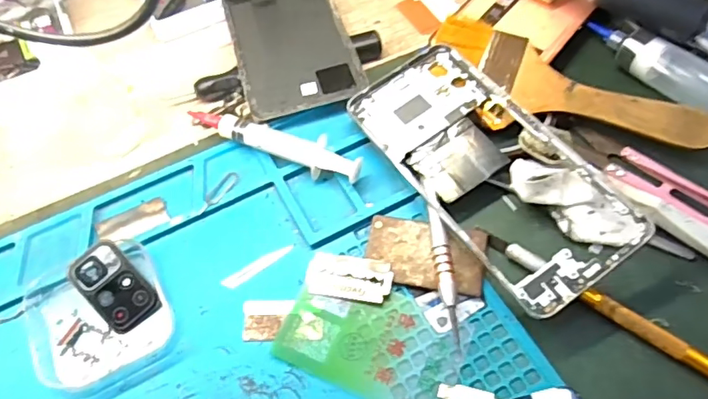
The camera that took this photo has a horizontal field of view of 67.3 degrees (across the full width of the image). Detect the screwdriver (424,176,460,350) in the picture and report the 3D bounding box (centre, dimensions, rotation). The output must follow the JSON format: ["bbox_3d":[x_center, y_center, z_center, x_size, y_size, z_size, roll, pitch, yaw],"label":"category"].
[{"bbox_3d":[0.044,0.028,0.270,0.009,0.012,0.091,-3,59,2],"label":"screwdriver"}]

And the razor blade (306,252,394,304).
[{"bbox_3d":[-0.002,0.039,0.271,0.043,0.004,0.022,8,59,8],"label":"razor blade"}]

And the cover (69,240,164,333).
[{"bbox_3d":[-0.120,0.044,0.267,0.025,0.005,0.046,-41,85,-15],"label":"cover"}]

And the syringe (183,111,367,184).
[{"bbox_3d":[-0.049,-0.033,0.310,0.113,0.016,0.017,18,61,14],"label":"syringe"}]

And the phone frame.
[{"bbox_3d":[0.070,-0.020,0.290,0.083,0.008,0.166,-38,62,-9],"label":"phone frame"}]

